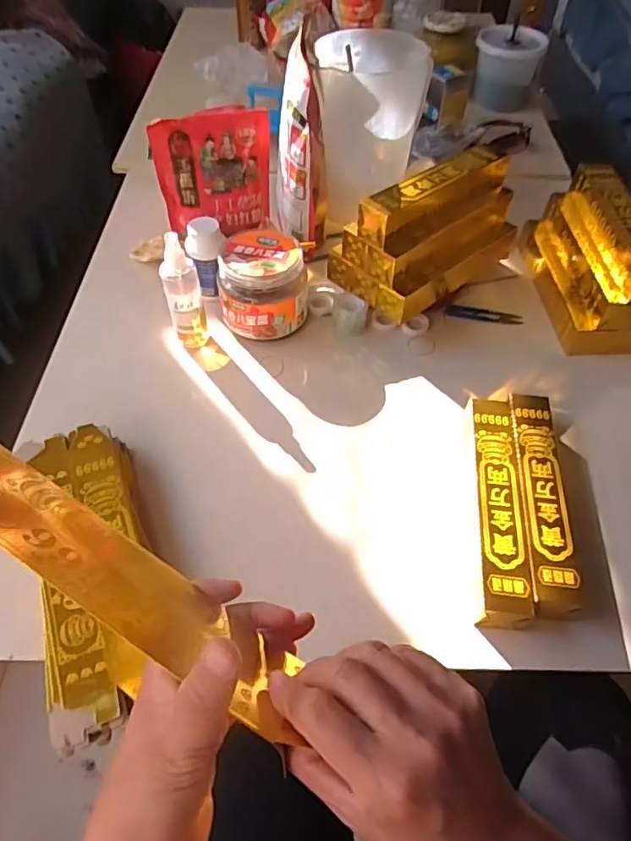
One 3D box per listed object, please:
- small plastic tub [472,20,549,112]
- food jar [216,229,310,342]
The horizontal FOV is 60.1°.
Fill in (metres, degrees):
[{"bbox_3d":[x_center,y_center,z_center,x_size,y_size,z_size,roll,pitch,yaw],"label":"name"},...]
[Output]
[{"bbox_3d":[0.367,-0.681,1.054,0.126,0.110,0.108,12,54,8],"label":"small plastic tub"},{"bbox_3d":[-0.065,-0.170,0.686,0.108,0.094,0.105,-1,54,-1],"label":"food jar"}]

